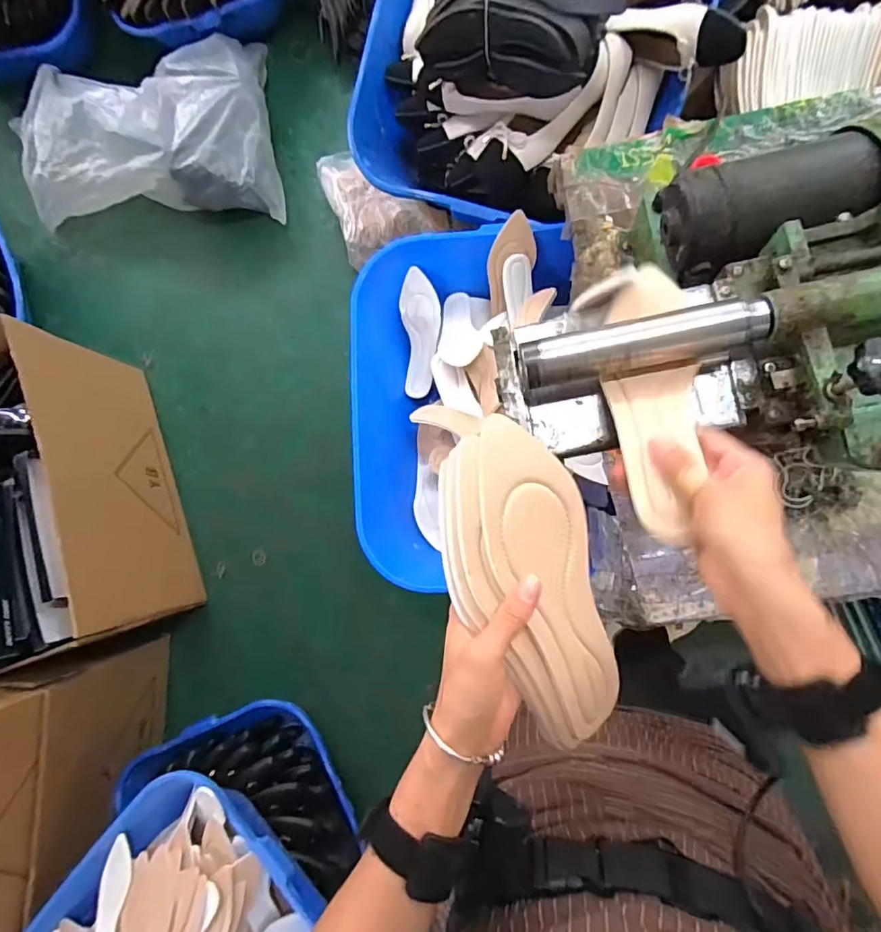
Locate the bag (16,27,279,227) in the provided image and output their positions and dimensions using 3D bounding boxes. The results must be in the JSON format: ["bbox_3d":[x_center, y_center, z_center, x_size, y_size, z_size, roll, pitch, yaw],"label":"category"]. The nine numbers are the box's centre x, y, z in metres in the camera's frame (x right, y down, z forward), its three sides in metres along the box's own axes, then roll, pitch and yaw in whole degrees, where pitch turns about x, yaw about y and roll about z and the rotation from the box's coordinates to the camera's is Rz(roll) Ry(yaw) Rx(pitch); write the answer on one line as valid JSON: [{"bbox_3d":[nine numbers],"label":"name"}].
[{"bbox_3d":[-0.823,-0.923,1.404,0.708,0.163,0.501,-6,85,6],"label":"bag"}]

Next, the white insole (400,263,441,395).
[{"bbox_3d":[-0.036,-0.237,0.935,0.069,0.021,0.219,3,111,7],"label":"white insole"}]

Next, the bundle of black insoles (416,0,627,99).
[{"bbox_3d":[0.115,-0.660,0.735,0.269,0.149,0.186,22,89,8],"label":"bundle of black insoles"}]

